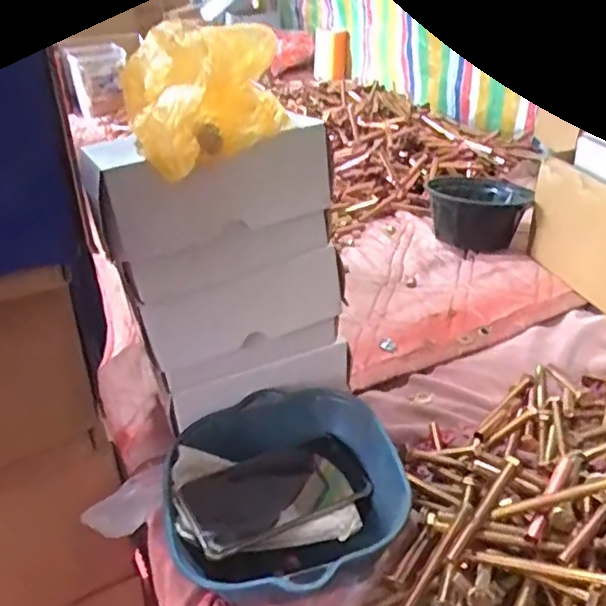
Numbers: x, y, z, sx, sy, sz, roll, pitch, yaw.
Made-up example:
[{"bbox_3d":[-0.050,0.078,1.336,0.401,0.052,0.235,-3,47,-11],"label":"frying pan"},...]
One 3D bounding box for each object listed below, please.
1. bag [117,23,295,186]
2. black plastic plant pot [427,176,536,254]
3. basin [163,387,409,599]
[{"bbox_3d":[-0.072,-0.160,0.451,0.114,0.075,0.141,-12,35,-11],"label":"bag"},{"bbox_3d":[0.277,-0.145,0.954,0.156,0.083,0.129,3,35,10],"label":"black plastic plant pot"},{"bbox_3d":[-0.016,0.168,0.517,0.187,0.084,0.196,-2,35,1],"label":"basin"}]

